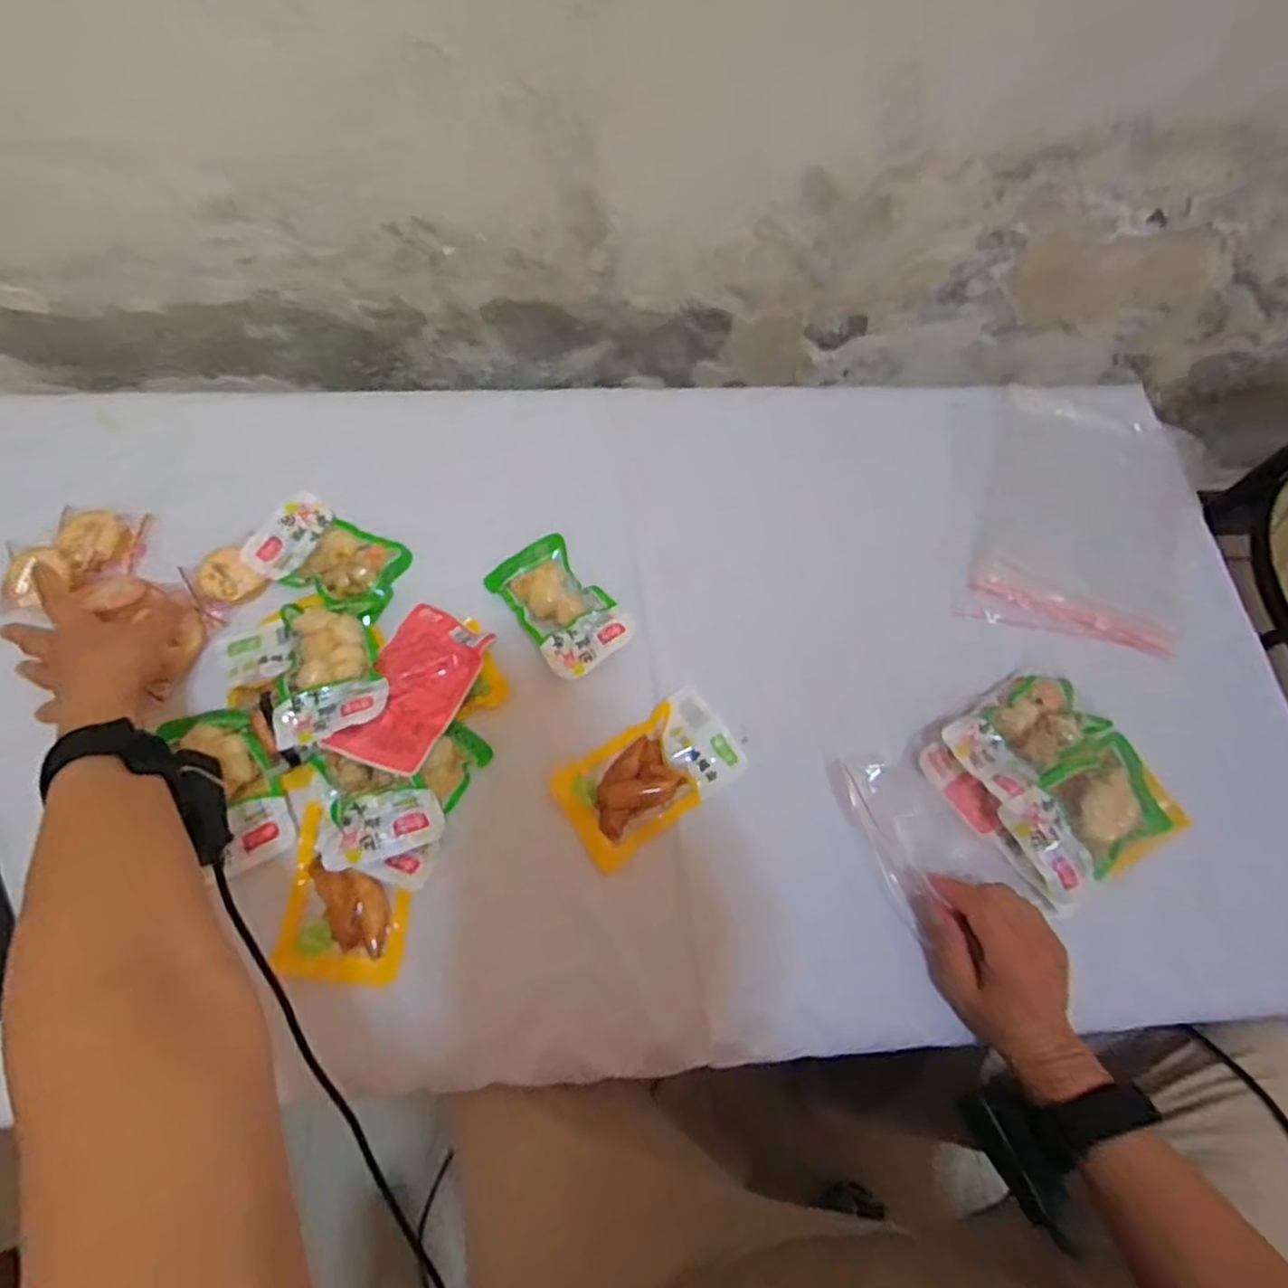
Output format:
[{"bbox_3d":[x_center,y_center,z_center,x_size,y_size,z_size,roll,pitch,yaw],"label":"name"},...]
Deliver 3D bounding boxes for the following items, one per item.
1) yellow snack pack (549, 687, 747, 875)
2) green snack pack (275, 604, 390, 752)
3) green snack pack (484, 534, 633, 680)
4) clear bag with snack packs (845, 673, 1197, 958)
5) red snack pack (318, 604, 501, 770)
[{"bbox_3d":[0.006,0.096,0.524,0.137,0.013,0.079,-32,73,-16],"label":"yellow snack pack"},{"bbox_3d":[-0.232,0.020,0.519,0.074,0.031,0.112,-12,68,-9],"label":"green snack pack"},{"bbox_3d":[-0.069,-0.033,0.570,0.072,0.022,0.123,-34,73,-17],"label":"green snack pack"},{"bbox_3d":[0.277,0.117,0.526,0.219,0.040,0.151,-22,68,-12],"label":"clear bag with snack packs"},{"bbox_3d":[-0.169,0.031,0.517,0.070,0.010,0.131,21,56,1],"label":"red snack pack"}]

